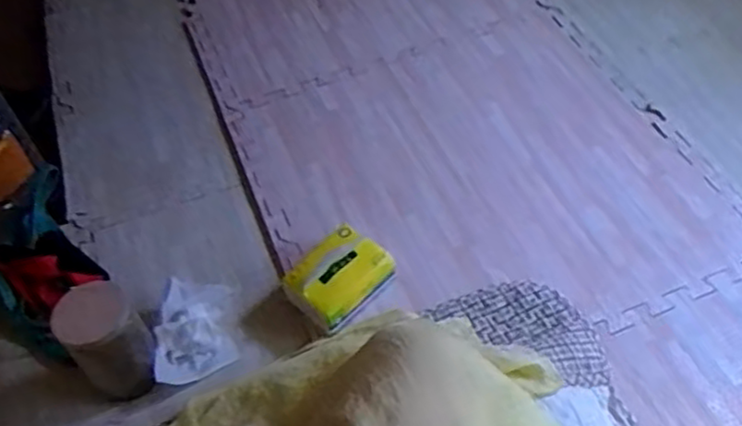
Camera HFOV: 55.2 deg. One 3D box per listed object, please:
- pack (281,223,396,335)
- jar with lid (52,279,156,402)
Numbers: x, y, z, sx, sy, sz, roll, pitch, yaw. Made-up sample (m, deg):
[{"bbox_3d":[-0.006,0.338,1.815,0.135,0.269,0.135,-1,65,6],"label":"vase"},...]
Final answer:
[{"bbox_3d":[-0.039,0.079,0.882,0.084,0.077,0.115,36,62,27],"label":"pack"},{"bbox_3d":[-0.298,0.149,0.813,0.084,0.129,0.078,-37,58,-23],"label":"jar with lid"}]

